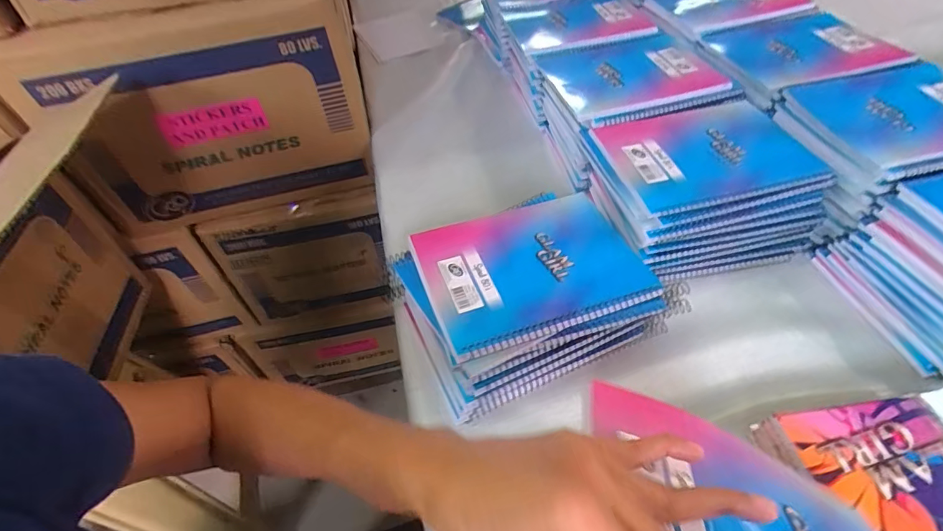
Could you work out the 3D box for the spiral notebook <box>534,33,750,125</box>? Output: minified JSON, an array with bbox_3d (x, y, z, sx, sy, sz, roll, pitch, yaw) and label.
[{"bbox_3d":[0.198,-0.248,0.600,0.199,0.021,0.186,-12,48,-5],"label":"spiral notebook"}]

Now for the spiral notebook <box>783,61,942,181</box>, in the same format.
[{"bbox_3d":[0.477,-0.163,0.501,0.204,0.017,0.163,-13,48,-5],"label":"spiral notebook"}]

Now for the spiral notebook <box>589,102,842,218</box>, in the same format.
[{"bbox_3d":[0.252,-0.121,0.500,0.193,0.016,0.151,-12,48,-5],"label":"spiral notebook"}]

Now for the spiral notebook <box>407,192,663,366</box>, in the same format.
[{"bbox_3d":[0.053,-0.001,0.433,0.194,0.018,0.143,-19,49,-11],"label":"spiral notebook"}]

